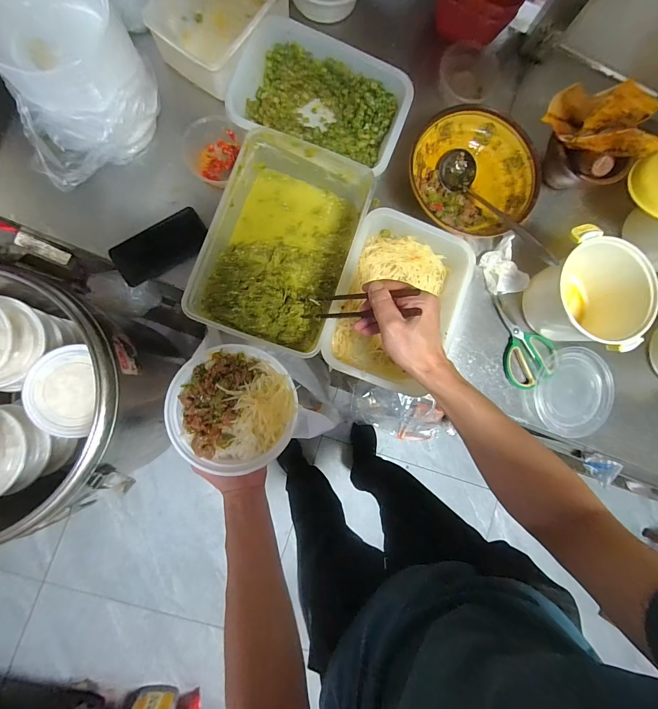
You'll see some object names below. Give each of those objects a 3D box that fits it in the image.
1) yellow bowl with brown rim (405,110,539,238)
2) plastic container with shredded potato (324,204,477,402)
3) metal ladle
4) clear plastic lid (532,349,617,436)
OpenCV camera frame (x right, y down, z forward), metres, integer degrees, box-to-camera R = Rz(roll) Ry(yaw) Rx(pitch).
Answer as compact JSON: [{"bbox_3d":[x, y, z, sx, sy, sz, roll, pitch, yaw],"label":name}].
[{"bbox_3d":[0.245,-0.310,0.574,0.220,0.066,0.211,0,87,-6],"label":"yellow bowl with brown rim"},{"bbox_3d":[0.117,-0.089,0.550,0.205,0.071,0.283,20,85,-5],"label":"plastic container with shredded potato"},{"bbox_3d":[0.282,-0.247,0.556,0.068,0.045,0.272,-28,70,-6],"label":"metal ladle"},{"bbox_3d":[0.466,0.071,0.611,0.157,0.007,0.161,0,87,-6],"label":"clear plastic lid"}]

